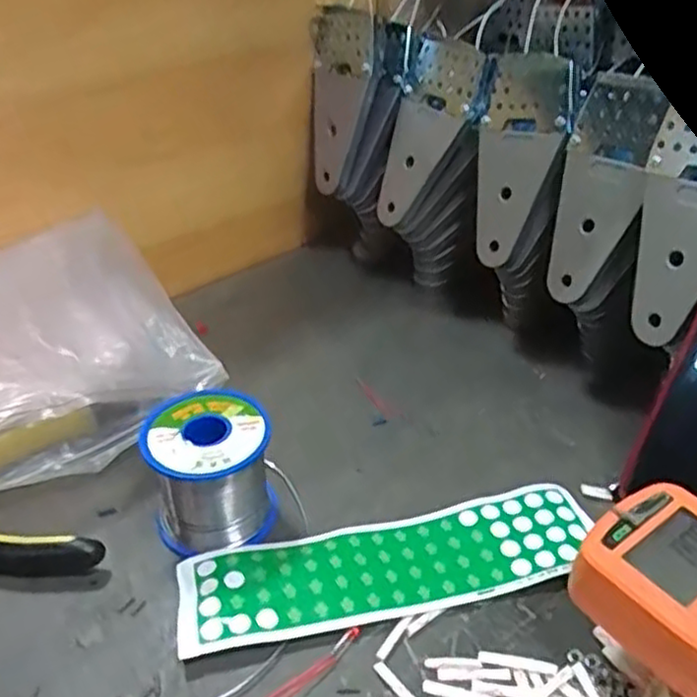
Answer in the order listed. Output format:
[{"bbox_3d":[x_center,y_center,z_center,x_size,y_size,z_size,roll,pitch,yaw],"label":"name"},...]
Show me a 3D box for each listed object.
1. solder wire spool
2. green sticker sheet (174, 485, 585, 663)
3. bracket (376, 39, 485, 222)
[{"bbox_3d":[-0.074,0.067,0.386,0.063,0.065,0.060,-10,36,-12],"label":"solder wire spool"},{"bbox_3d":[0.023,0.111,0.372,0.216,0.007,0.059,-8,34,-11],"label":"green sticker sheet"},{"bbox_3d":[0.056,-0.159,0.538,0.019,0.135,0.067,8,22,-43],"label":"bracket"}]

